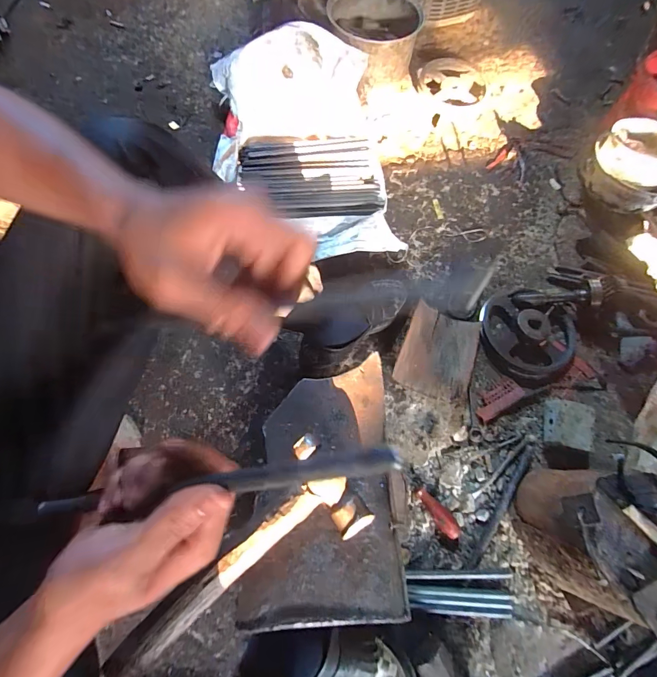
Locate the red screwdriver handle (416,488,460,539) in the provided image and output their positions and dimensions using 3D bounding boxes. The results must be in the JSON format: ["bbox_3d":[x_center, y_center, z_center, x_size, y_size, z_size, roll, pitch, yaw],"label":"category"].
[{"bbox_3d":[0.190,0.305,0.612,0.030,0.029,0.092,-38,75,-13],"label":"red screwdriver handle"}]

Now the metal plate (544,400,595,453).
[{"bbox_3d":[0.450,0.164,0.662,0.077,0.047,0.084,0,70,0],"label":"metal plate"}]

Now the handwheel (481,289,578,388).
[{"bbox_3d":[0.416,-0.009,0.719,0.199,0.055,0.195,0,70,0],"label":"handwheel"}]

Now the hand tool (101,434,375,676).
[{"bbox_3d":[-0.090,0.226,0.351,0.264,0.034,0.112,-36,74,-15],"label":"hand tool"}]

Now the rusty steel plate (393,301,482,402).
[{"bbox_3d":[0.223,0.021,0.702,0.142,0.046,0.192,18,71,6],"label":"rusty steel plate"}]

